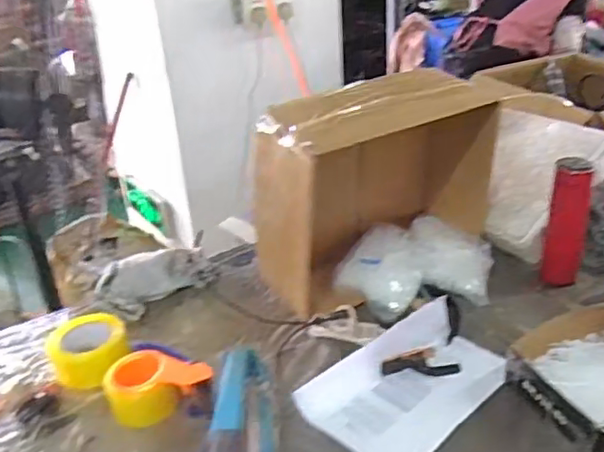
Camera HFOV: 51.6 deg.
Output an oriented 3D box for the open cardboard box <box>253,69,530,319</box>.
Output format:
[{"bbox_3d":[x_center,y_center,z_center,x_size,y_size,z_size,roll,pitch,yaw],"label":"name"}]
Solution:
[{"bbox_3d":[0.135,-0.063,1.117,0.424,0.350,0.185,-19,32,-26],"label":"open cardboard box"}]

